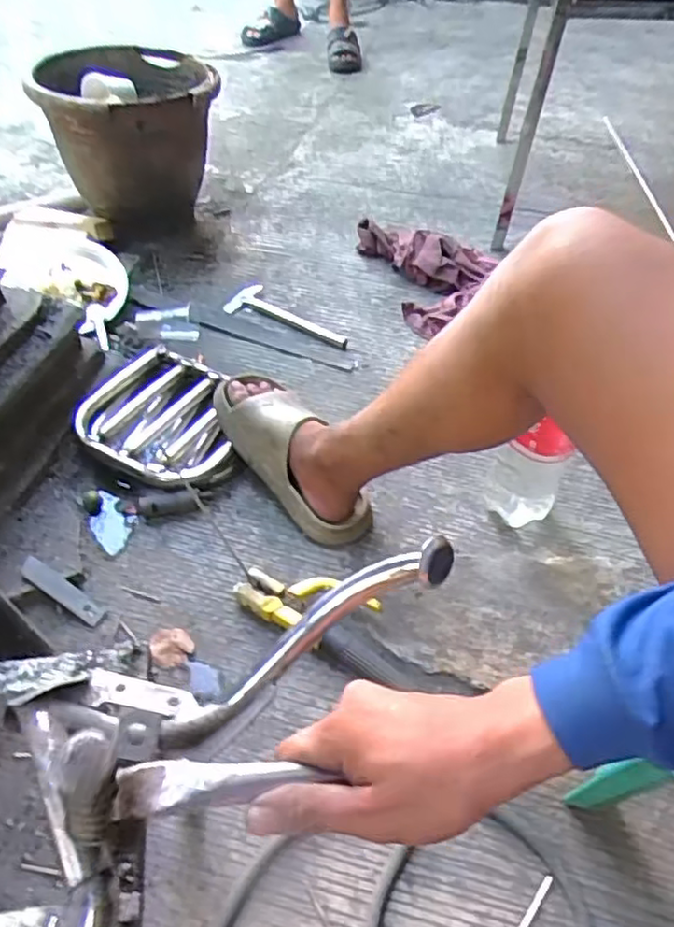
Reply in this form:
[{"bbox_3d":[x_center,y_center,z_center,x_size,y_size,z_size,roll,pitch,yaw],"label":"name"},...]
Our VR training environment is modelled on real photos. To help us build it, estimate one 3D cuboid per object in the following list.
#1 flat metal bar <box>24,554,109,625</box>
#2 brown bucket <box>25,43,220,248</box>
[{"bbox_3d":[-0.335,0.155,0.809,0.118,0.005,0.026,34,66,6],"label":"flat metal bar"},{"bbox_3d":[-0.416,-0.646,1.379,0.309,0.292,0.363,-18,50,-19],"label":"brown bucket"}]

